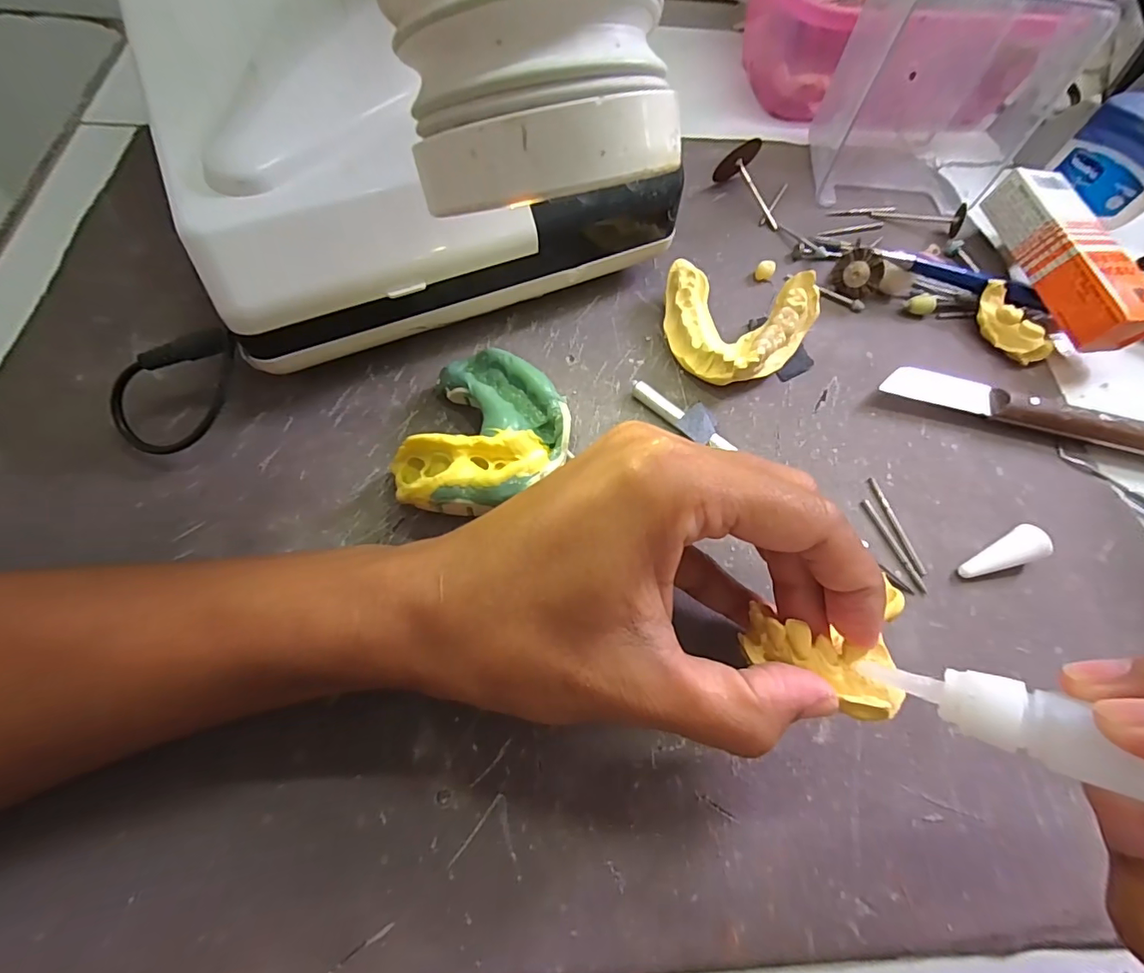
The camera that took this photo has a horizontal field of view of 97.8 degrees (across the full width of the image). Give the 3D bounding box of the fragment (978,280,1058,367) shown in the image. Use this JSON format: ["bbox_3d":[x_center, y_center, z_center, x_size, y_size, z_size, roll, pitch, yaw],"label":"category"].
[{"bbox_3d":[0.217,-0.080,0.250,0.017,0.016,0.044,-27,71,-15],"label":"fragment"}]

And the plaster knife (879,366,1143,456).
[{"bbox_3d":[0.215,-0.034,0.230,0.140,0.014,0.018,13,66,2],"label":"plaster knife"}]

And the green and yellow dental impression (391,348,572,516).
[{"bbox_3d":[-0.032,-0.018,0.196,0.059,0.034,0.069,18,66,4],"label":"green and yellow dental impression"}]

